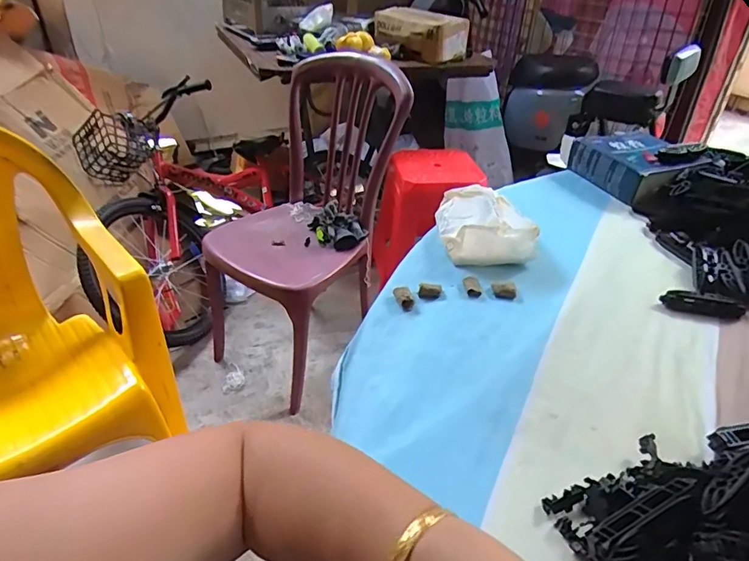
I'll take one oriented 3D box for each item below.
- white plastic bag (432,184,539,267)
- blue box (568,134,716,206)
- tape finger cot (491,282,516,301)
[{"bbox_3d":[0.133,-0.076,0.593,0.108,0.045,0.148,4,38,3],"label":"white plastic bag"},{"bbox_3d":[0.397,-0.177,0.731,0.144,0.048,0.145,-16,41,-21],"label":"blue box"},{"bbox_3d":[0.136,0.010,0.506,0.023,0.009,0.020,5,38,5],"label":"tape finger cot"}]

